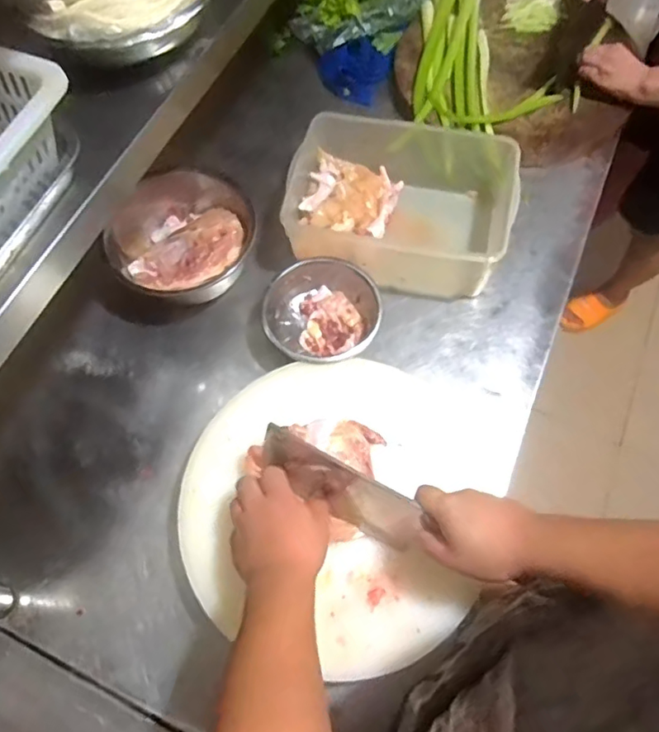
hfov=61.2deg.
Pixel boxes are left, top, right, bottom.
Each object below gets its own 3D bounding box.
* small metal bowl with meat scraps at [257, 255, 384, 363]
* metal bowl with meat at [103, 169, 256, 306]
[{"bbox_3d":[-0.018,-0.080,0.797,0.159,0.059,0.160,-1,66,2],"label":"small metal bowl with meat scraps"},{"bbox_3d":[-0.236,-0.199,0.854,0.235,0.077,0.206,38,73,17],"label":"metal bowl with meat"}]

